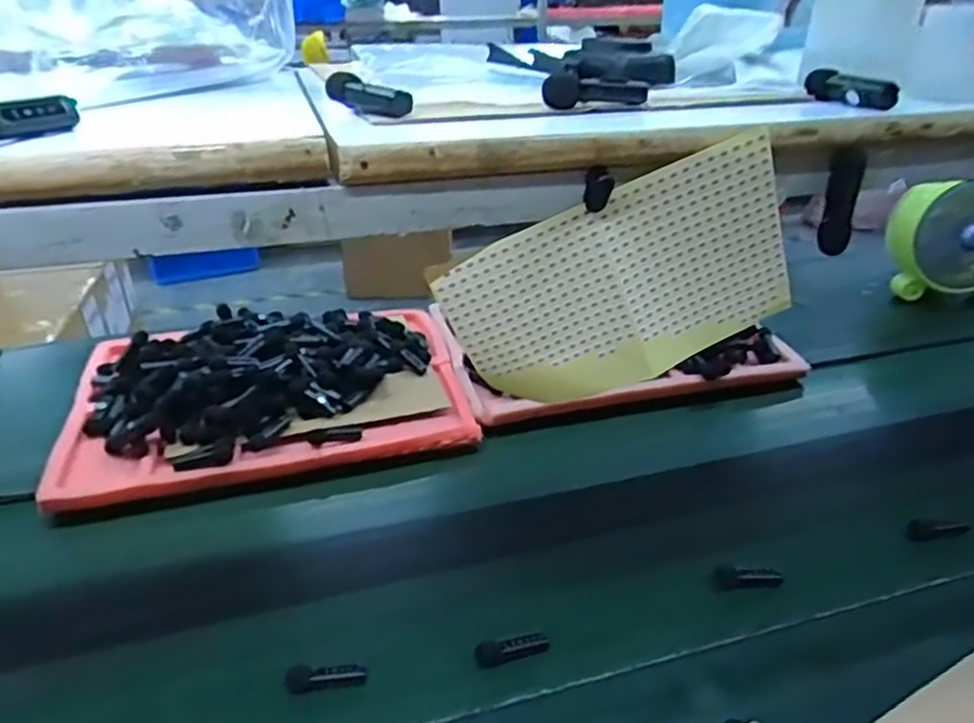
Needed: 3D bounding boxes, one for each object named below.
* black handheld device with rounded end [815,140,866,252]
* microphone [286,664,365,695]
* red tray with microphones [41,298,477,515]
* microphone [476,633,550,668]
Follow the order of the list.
[{"bbox_3d":[0.216,-0.097,0.422,0.020,0.067,0.020,13,31,22],"label":"black handheld device with rounded end"},{"bbox_3d":[-0.135,0.266,0.586,0.064,0.017,0.019,-7,29,-13],"label":"microphone"},{"bbox_3d":[-0.293,0.027,0.935,0.498,0.083,0.336,-8,30,-16],"label":"red tray with microphones"},{"bbox_3d":[0.023,0.254,0.615,0.064,0.018,0.020,-6,29,-11],"label":"microphone"}]

